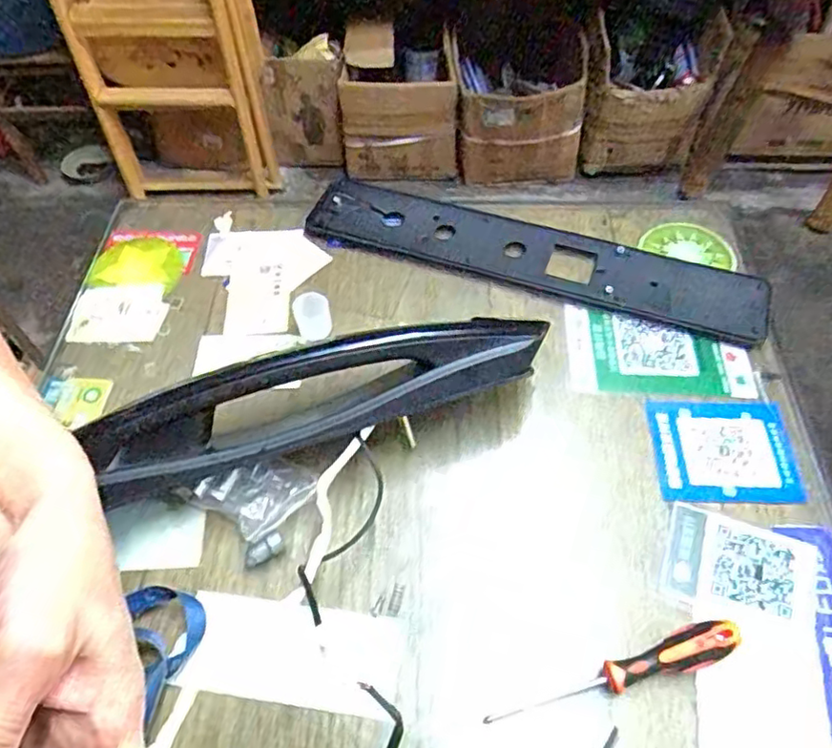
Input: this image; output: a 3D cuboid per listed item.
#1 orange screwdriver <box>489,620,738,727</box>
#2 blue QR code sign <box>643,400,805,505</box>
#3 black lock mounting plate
[{"bbox_3d":[0.118,0.179,0.369,0.152,0.028,0.020,-17,58,-10],"label":"orange screwdriver"},{"bbox_3d":[0.227,0.058,0.467,0.103,0.004,0.082,1,56,2],"label":"blue QR code sign"},{"bbox_3d":[0.100,-0.108,0.564,0.403,0.015,0.076,16,58,12],"label":"black lock mounting plate"}]

